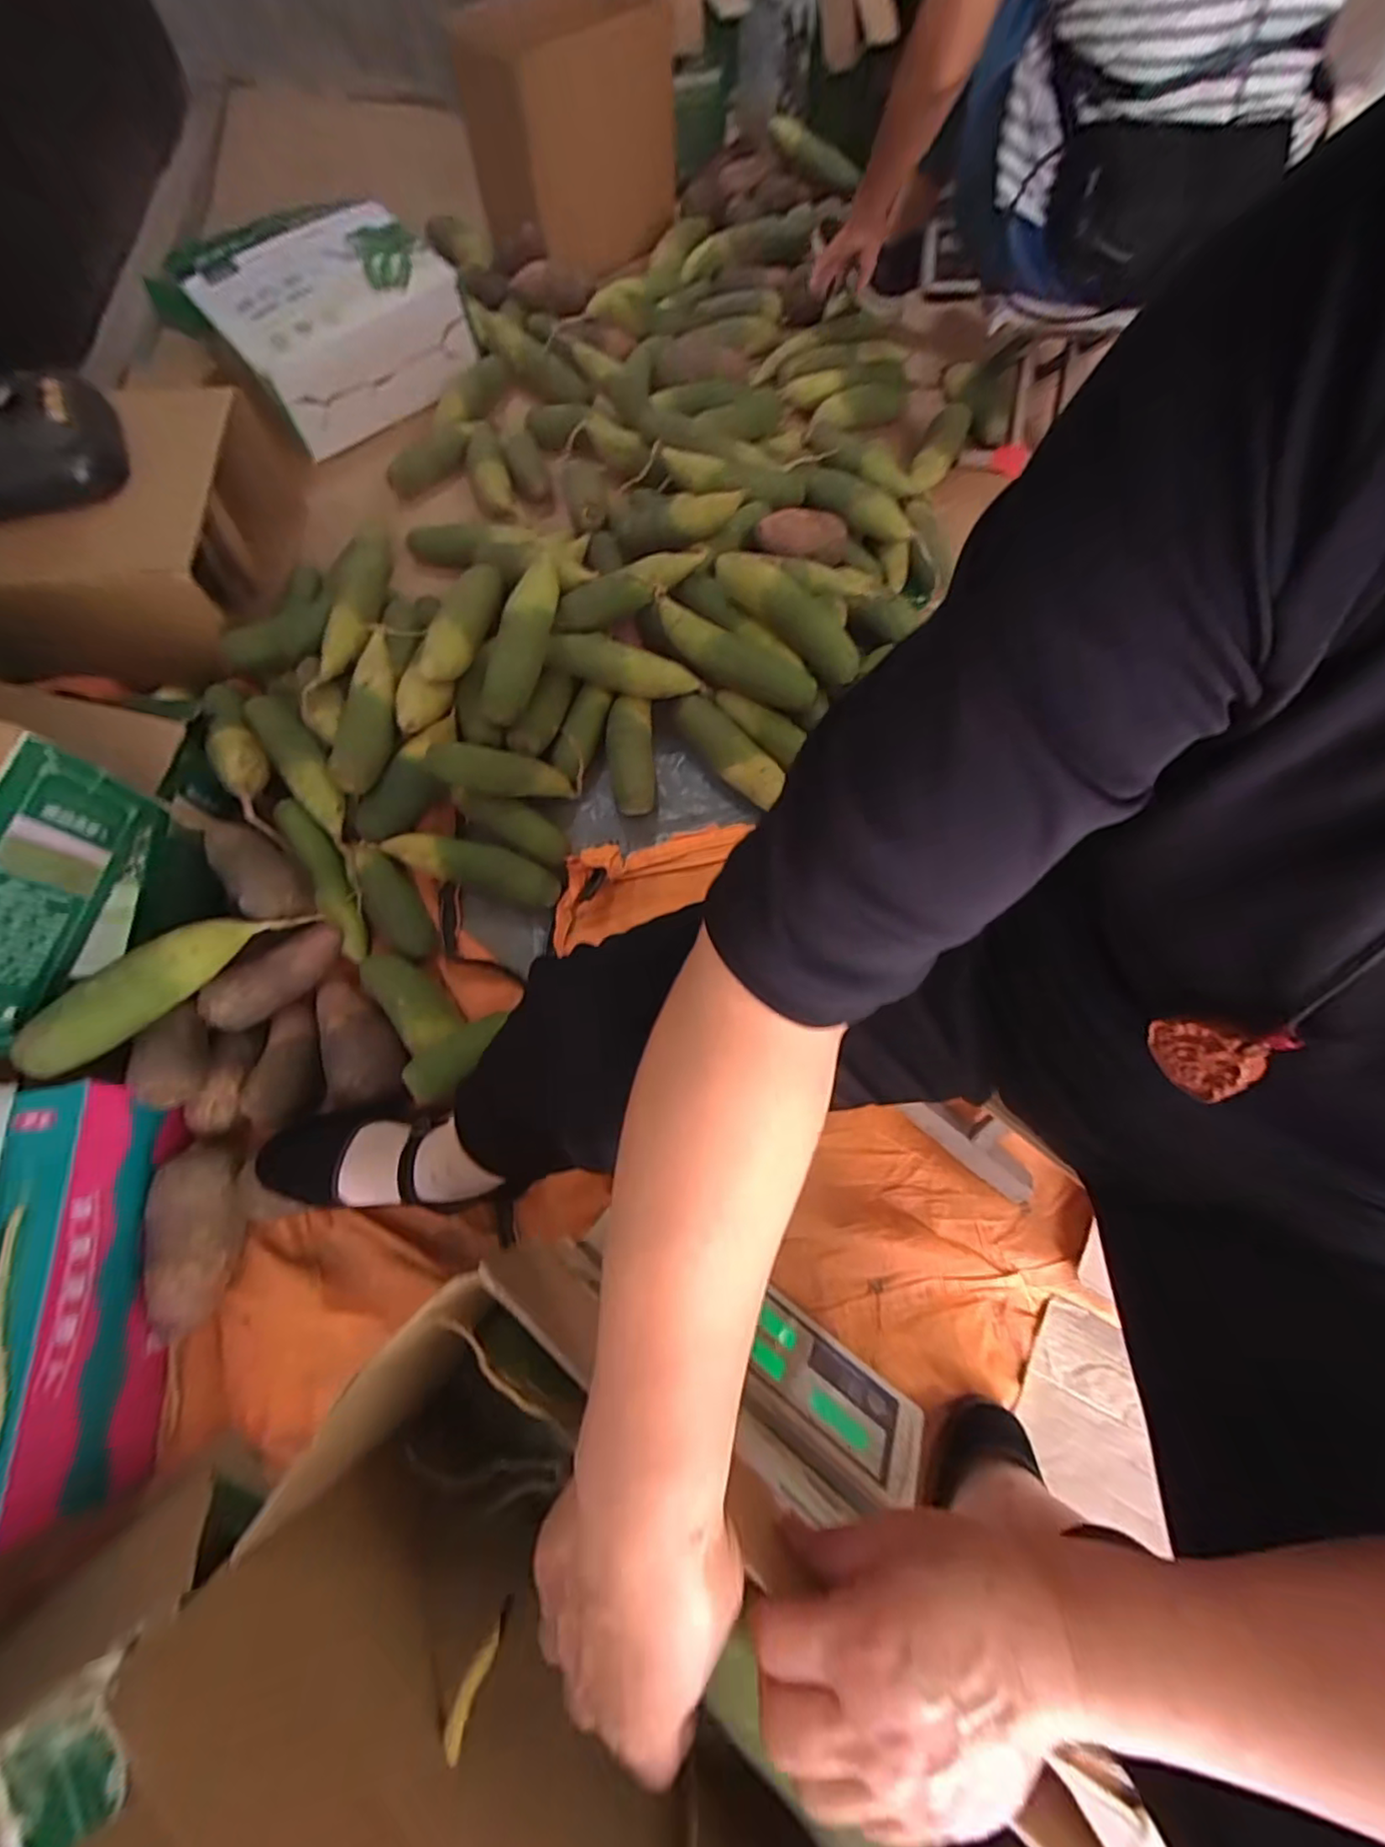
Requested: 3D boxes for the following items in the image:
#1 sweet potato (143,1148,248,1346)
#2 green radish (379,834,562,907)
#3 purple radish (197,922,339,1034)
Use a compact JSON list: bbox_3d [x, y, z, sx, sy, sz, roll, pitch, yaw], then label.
[{"bbox_3d":[-0.473,0.300,0.593,0.075,0.060,0.164,2,83,0],"label":"sweet potato"},{"bbox_3d":[-0.265,-0.068,0.755,0.214,0.059,0.055,12,70,4],"label":"green radish"},{"bbox_3d":[-0.442,0.054,0.659,0.143,0.056,0.048,-42,75,-14],"label":"purple radish"}]

